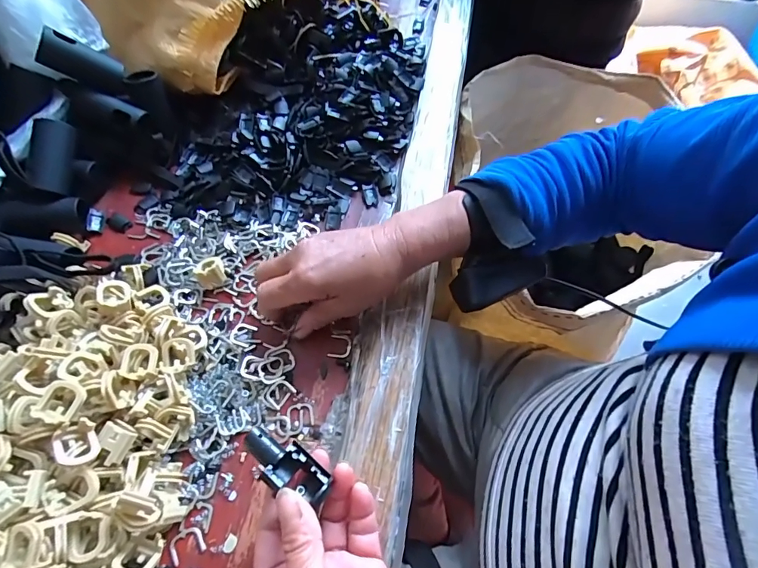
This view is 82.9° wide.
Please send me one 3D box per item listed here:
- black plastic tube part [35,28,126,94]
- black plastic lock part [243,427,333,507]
[{"bbox_3d":[-0.261,-0.197,0.379,0.062,0.026,0.023,18,53,-35],"label":"black plastic tube part"},{"bbox_3d":[-0.051,0.097,0.231,0.049,0.013,0.024,33,64,-1],"label":"black plastic lock part"}]

